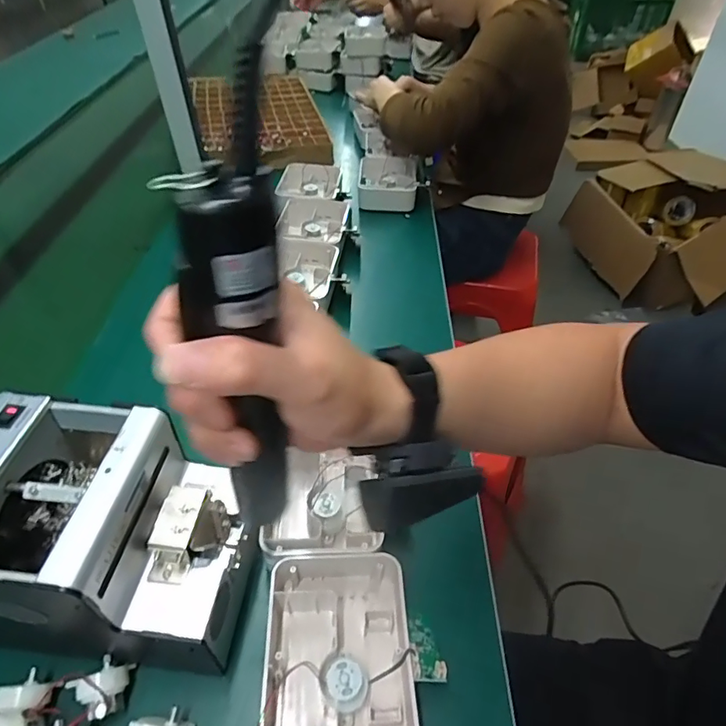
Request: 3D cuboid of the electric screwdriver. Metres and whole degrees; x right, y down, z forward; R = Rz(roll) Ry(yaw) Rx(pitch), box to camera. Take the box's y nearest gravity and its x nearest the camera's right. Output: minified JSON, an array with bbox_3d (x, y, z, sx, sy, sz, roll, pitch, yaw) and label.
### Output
[{"bbox_3d":[-0.058,0.013,0.243,0.036,0.218,0.032,11,47,4],"label":"electric screwdriver"}]

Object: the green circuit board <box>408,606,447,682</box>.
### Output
[{"bbox_3d":[0.043,0.200,0.355,0.023,0.009,0.063,10,13,-7],"label":"green circuit board"}]

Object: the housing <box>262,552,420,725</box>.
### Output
[{"bbox_3d":[-0.018,0.203,0.355,0.100,0.036,0.132,-1,46,-2],"label":"housing"}]

